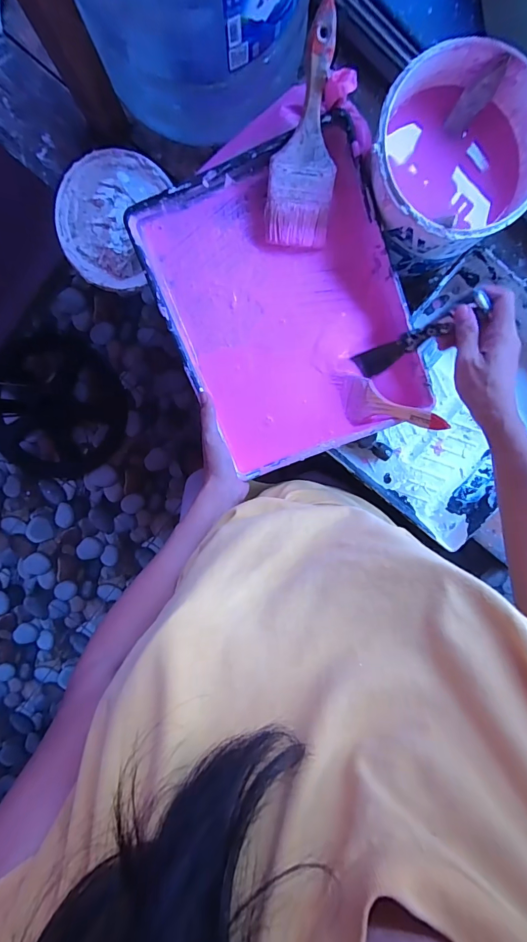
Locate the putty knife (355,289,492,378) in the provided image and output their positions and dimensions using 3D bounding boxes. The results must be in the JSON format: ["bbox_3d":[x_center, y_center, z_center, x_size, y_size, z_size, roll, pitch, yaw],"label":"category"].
[{"bbox_3d":[0.173,-0.154,0.458,0.010,0.161,0.031,-39,100,-36],"label":"putty knife"}]

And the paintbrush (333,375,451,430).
[{"bbox_3d":[0.159,-0.078,0.510,0.145,0.033,0.054,24,99,21],"label":"paintbrush"}]

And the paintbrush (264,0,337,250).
[{"bbox_3d":[0.048,-0.356,0.431,0.074,0.011,0.198,6,125,-2],"label":"paintbrush"}]

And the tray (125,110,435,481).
[{"bbox_3d":[0.027,-0.195,0.497,0.268,0.056,0.344,-22,99,3],"label":"tray"}]

